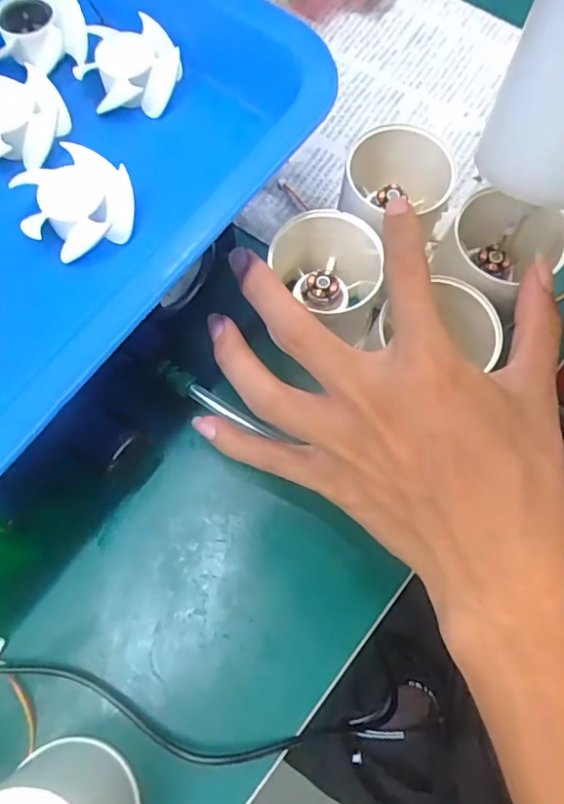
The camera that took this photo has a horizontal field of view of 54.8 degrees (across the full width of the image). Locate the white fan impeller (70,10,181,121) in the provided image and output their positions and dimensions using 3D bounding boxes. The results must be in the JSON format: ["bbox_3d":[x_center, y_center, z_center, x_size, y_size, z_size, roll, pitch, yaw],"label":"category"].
[{"bbox_3d":[-0.065,-0.144,0.234,0.040,0.014,0.042,0,71,0],"label":"white fan impeller"}]

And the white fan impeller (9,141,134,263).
[{"bbox_3d":[-0.080,-0.078,0.213,0.041,0.013,0.042,-11,72,-4],"label":"white fan impeller"}]

